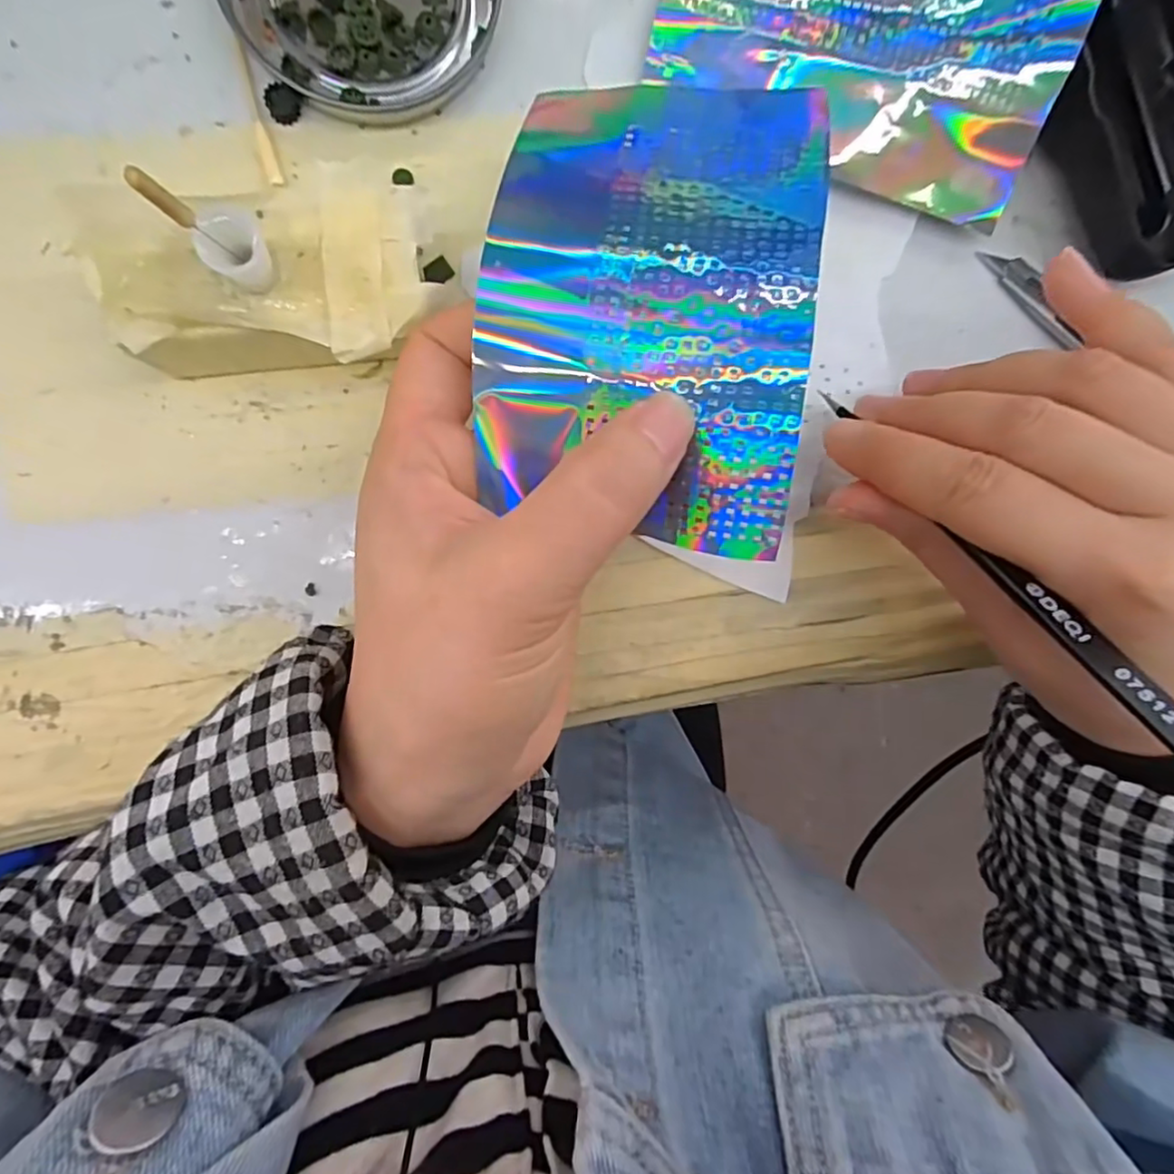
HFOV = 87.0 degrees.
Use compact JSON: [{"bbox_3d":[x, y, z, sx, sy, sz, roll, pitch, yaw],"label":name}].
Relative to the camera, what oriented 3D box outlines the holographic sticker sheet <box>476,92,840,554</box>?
[{"bbox_3d":[0.012,-0.058,0.142,0.075,0.009,0.097,4,102,13],"label":"holographic sticker sheet"}]

